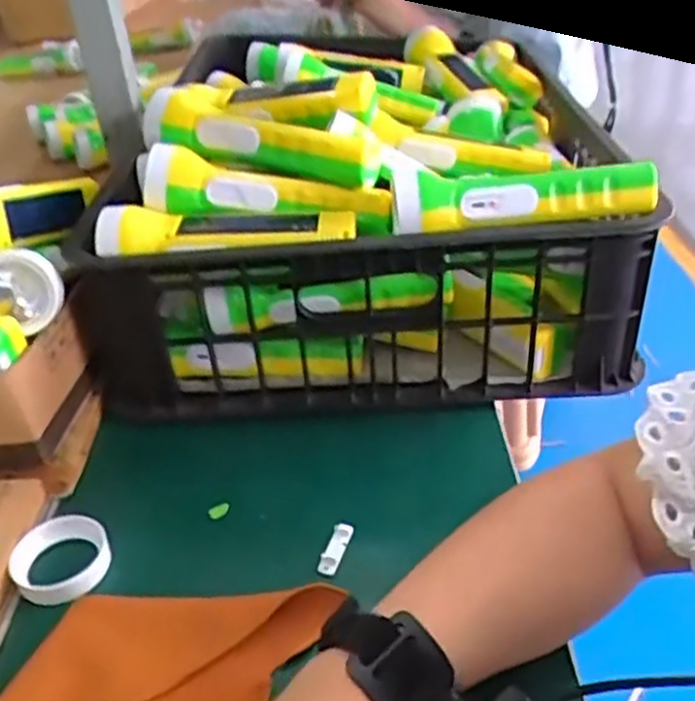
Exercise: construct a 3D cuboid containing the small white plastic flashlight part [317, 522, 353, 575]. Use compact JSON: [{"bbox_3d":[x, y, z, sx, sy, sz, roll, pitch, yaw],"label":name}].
[{"bbox_3d":[-0.007,0.116,0.434,0.011,0.012,0.032,8,37,19],"label":"small white plastic flashlight part"}]

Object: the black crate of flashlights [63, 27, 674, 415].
[{"bbox_3d":[0.021,-0.097,0.575,0.375,0.184,0.253,0,36,9],"label":"black crate of flashlights"}]

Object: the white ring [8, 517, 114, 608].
[{"bbox_3d":[-0.167,0.122,0.435,0.055,0.016,0.053,-4,35,3],"label":"white ring"}]

